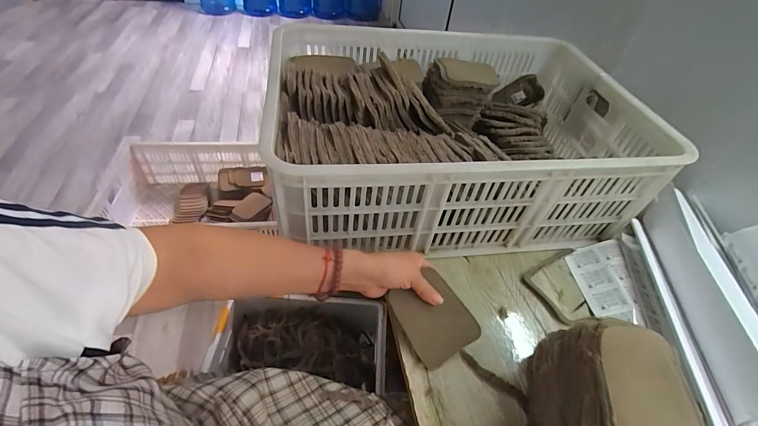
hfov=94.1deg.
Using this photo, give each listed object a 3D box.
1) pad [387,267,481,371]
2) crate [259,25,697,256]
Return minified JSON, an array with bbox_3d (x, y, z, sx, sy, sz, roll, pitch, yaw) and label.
[{"bbox_3d":[0.071,0.138,0.467,0.085,0.004,0.107,-34,80,-8],"label":"pad"},{"bbox_3d":[0.137,-0.150,0.655,0.608,0.203,0.448,-2,44,-10],"label":"crate"}]

